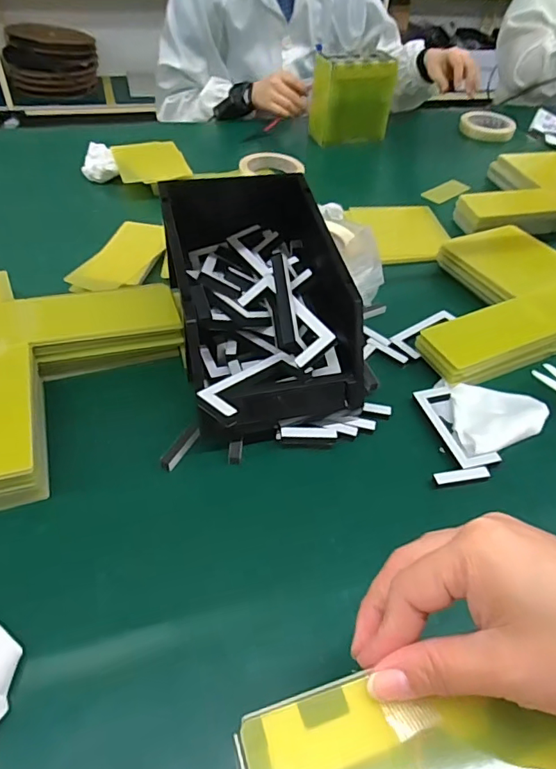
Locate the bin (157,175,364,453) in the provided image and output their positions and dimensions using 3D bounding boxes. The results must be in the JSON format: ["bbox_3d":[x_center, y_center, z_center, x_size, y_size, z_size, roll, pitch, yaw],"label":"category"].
[{"bbox_3d":[-0.024,-0.092,0.509,0.157,0.131,0.301,-9,48,-13],"label":"bin"}]

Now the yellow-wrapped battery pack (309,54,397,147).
[{"bbox_3d":[0.141,-0.549,0.962,0.152,0.139,0.064,-15,49,-18],"label":"yellow-wrapped battery pack"}]

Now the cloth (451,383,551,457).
[{"bbox_3d":[0.215,0.027,0.502,0.109,0.010,0.081,-15,49,-18],"label":"cloth"}]

